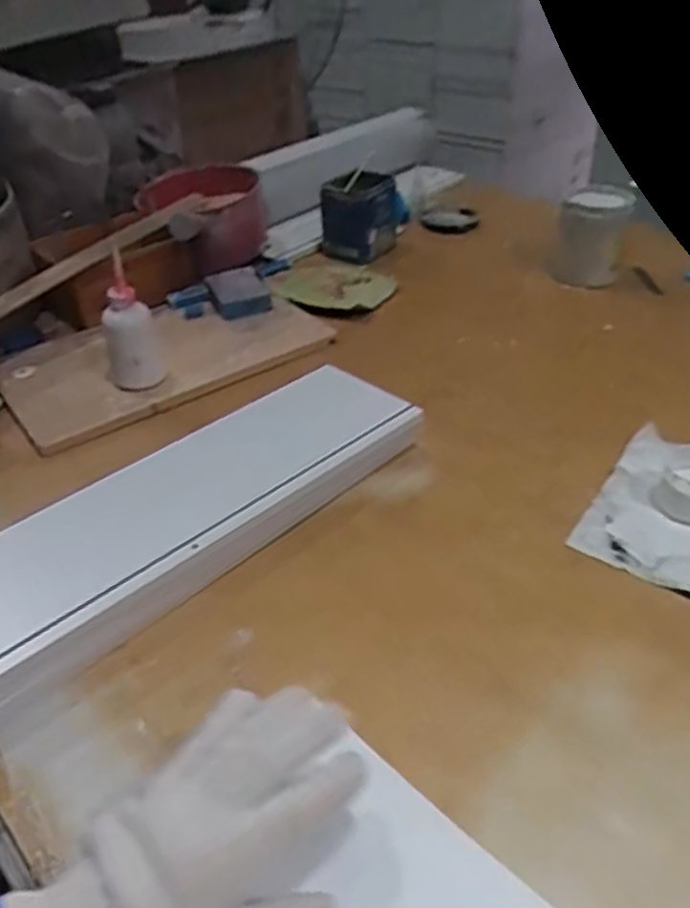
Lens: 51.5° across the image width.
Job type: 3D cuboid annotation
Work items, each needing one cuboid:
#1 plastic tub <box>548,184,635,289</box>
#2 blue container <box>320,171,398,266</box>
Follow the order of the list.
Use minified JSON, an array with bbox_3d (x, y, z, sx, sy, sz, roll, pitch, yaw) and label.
[{"bbox_3d":[0.344,-0.307,1.006,0.098,0.114,0.094,9,39,15],"label":"plastic tub"},{"bbox_3d":[0.022,-0.347,1.076,0.113,0.107,0.076,0,38,3],"label":"blue container"}]

